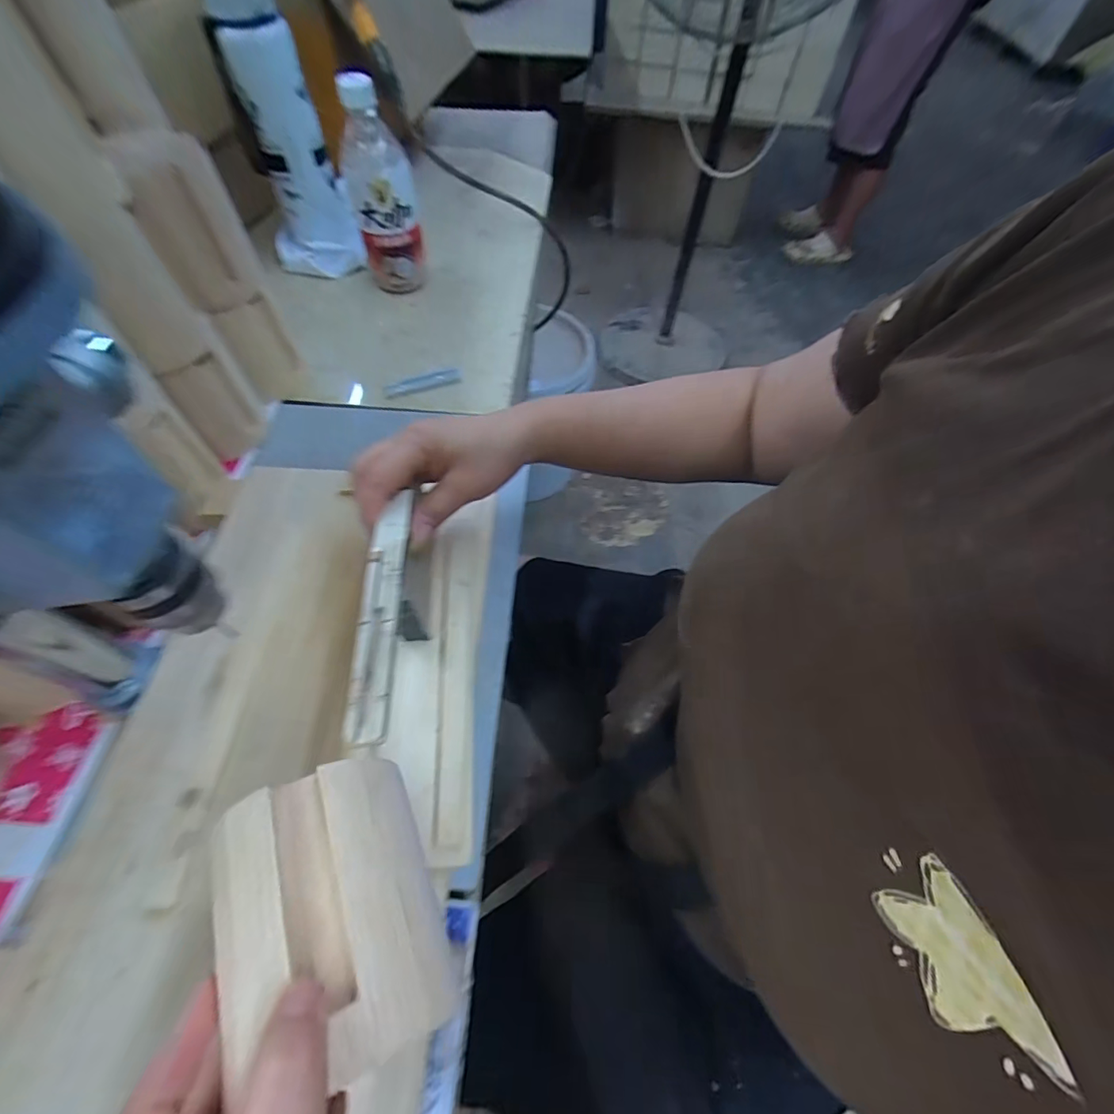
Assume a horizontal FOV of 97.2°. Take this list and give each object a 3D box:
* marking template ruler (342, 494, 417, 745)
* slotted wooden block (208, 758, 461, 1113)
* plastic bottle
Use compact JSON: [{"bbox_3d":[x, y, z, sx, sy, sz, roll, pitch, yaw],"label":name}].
[{"bbox_3d":[-0.093,0.023,0.262,0.021,0.006,0.143,-3,59,-1],"label":"marking template ruler"},{"bbox_3d":[-0.087,0.131,0.185,0.072,0.031,0.096,-20,61,-12],"label":"slotted wooden block"},{"bbox_3d":[-0.185,-0.385,0.527,0.067,0.181,0.061,-4,59,-6],"label":"plastic bottle"}]

